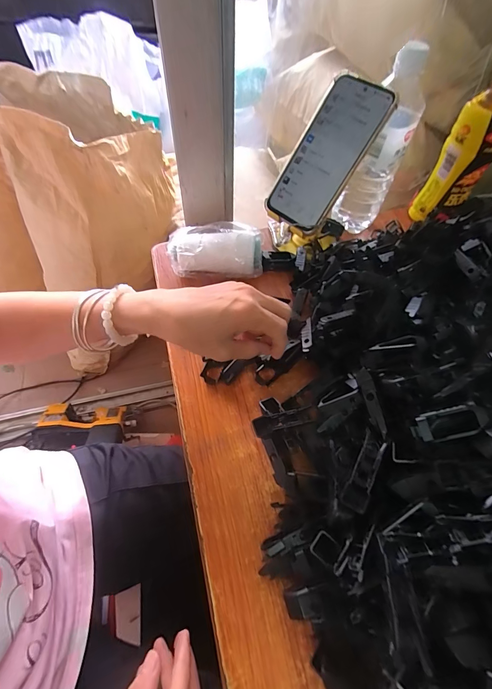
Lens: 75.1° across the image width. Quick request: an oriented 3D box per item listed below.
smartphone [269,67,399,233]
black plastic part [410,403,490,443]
[{"bbox_3d":[0.094,-0.223,0.381,0.086,0.169,0.011,38,19,22],"label":"smartphone"},{"bbox_3d":[0.149,0.059,0.236,0.051,0.010,0.021,-18,58,12],"label":"black plastic part"}]

